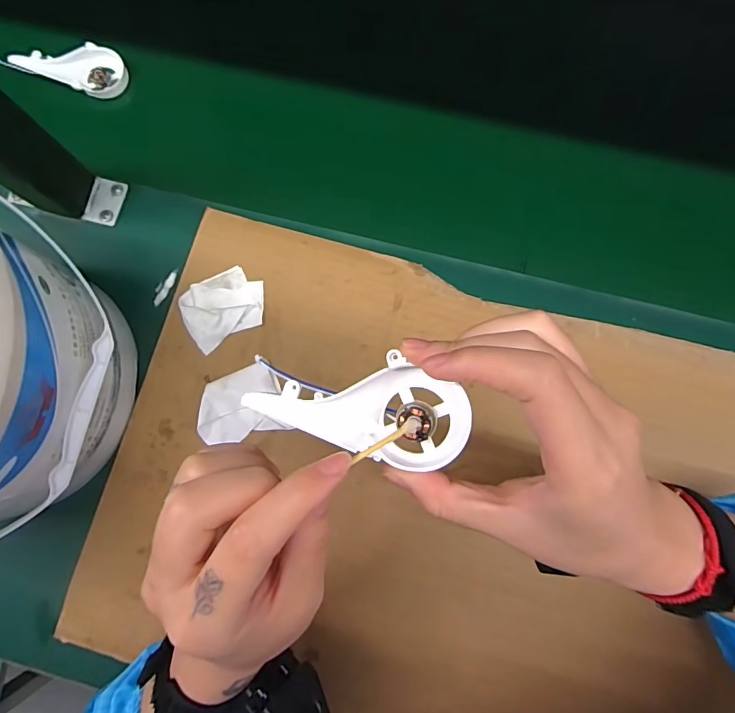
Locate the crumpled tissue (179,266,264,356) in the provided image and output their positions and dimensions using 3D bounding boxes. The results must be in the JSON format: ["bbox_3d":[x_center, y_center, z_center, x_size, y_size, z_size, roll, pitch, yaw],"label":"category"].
[{"bbox_3d":[-0.116,-0.041,0.370,0.065,0.010,0.054,-28,81,-3],"label":"crumpled tissue"}]

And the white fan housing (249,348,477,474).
[{"bbox_3d":[-0.003,0.022,0.194,0.091,0.014,0.045,4,81,-1],"label":"white fan housing"}]

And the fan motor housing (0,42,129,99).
[{"bbox_3d":[-0.277,-0.263,0.418,0.103,0.014,0.044,-1,80,-13],"label":"fan motor housing"}]

